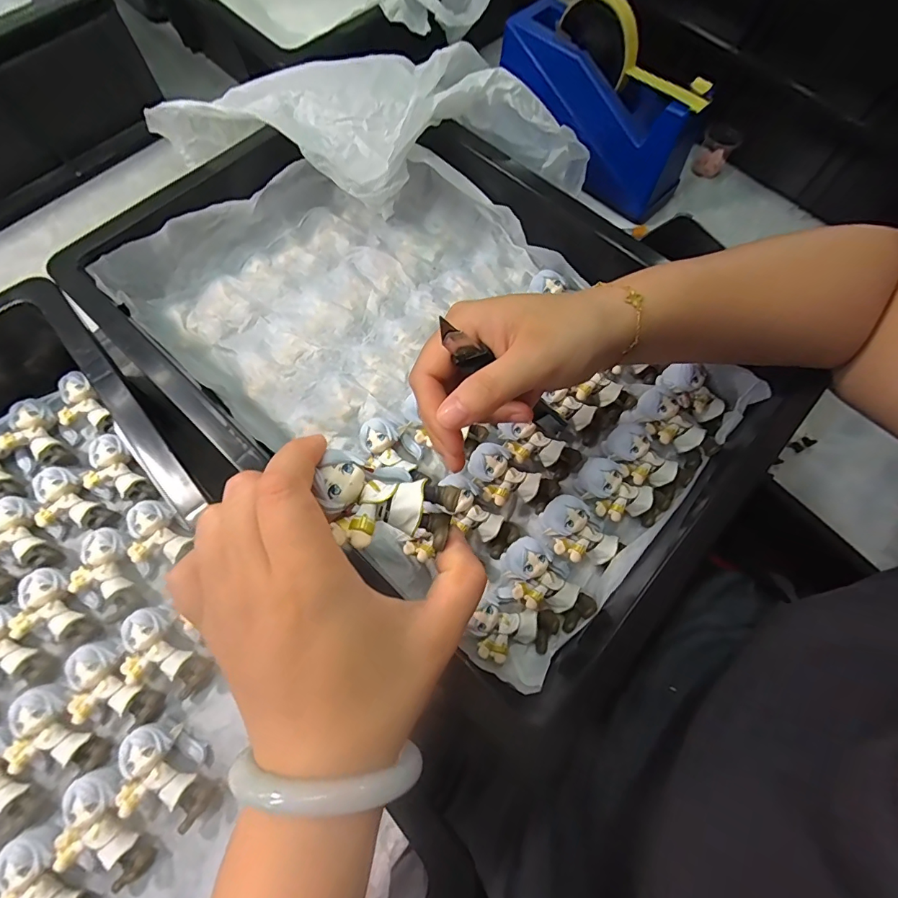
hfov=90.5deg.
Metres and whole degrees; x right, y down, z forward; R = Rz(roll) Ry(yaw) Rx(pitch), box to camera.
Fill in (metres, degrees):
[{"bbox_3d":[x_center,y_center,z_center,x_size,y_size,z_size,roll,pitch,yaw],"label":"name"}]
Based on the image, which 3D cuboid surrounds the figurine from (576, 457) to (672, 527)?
[{"bbox_3d":[0.117,0.033,0.307,0.067,0.022,0.035,26,71,-12],"label":"figurine"}]

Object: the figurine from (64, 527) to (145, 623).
[{"bbox_3d":[-0.233,0.087,0.302,0.040,0.021,0.056,-21,72,-10],"label":"figurine"}]

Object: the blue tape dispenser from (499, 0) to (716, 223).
[{"bbox_3d":[0.145,-0.333,0.424,0.060,0.110,0.221,-44,96,-15],"label":"blue tape dispenser"}]

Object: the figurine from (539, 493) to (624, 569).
[{"bbox_3d":[0.085,0.058,0.297,0.053,0.028,0.035,33,72,10],"label":"figurine"}]

